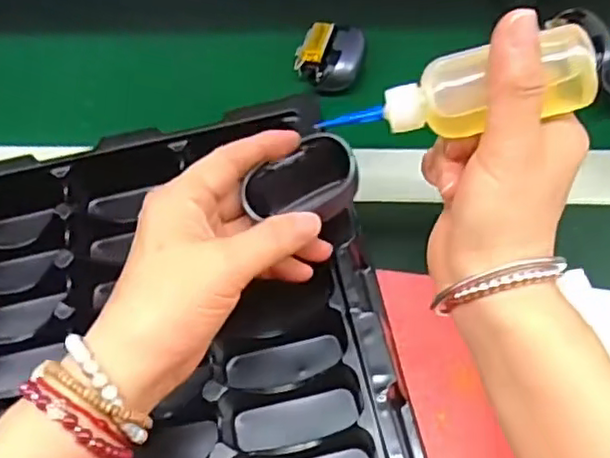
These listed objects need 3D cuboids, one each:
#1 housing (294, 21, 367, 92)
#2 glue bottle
[{"bbox_3d":[0.019,-0.120,0.454,0.045,0.021,0.043,-2,60,4],"label":"housing"},{"bbox_3d":[0.064,-0.058,0.277,0.110,0.028,0.029,-11,63,9],"label":"glue bottle"}]

